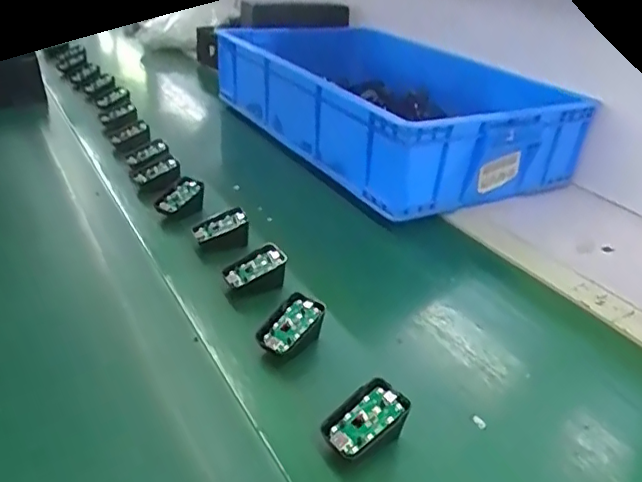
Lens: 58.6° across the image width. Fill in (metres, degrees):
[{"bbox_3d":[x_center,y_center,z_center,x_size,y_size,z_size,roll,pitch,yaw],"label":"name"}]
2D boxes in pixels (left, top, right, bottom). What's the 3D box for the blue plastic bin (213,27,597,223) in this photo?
[{"bbox_3d":[0.094,-0.269,1.069,0.394,0.137,0.663,-14,35,-27],"label":"blue plastic bin"}]

